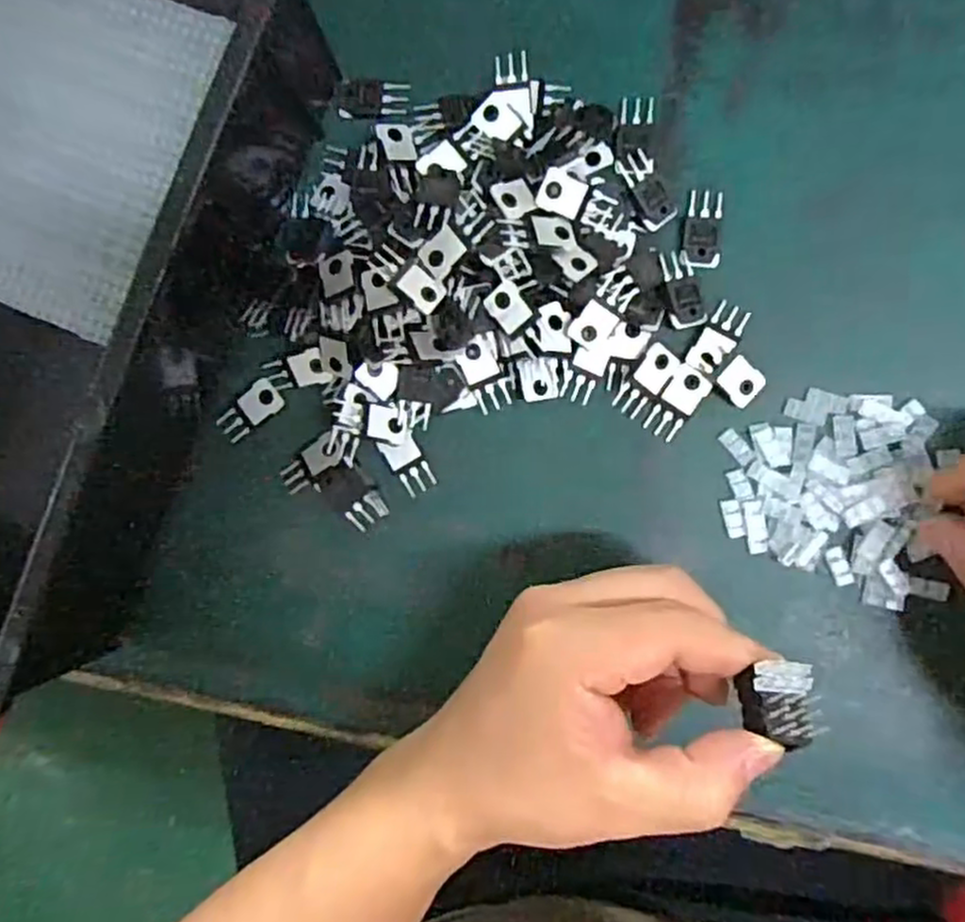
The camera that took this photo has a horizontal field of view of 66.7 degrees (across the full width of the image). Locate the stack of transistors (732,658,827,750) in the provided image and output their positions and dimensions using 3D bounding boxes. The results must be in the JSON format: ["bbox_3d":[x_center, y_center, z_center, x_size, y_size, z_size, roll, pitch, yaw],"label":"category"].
[{"bbox_3d":[0.097,0.080,0.238,0.022,0.015,0.025,-15,66,5],"label":"stack of transistors"}]

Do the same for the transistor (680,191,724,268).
[{"bbox_3d":[0.091,-0.096,0.301,0.015,0.004,0.031,3,90,6],"label":"transistor"}]

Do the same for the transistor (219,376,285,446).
[{"bbox_3d":[-0.101,-0.022,0.319,0.030,0.004,0.015,-35,87,5],"label":"transistor"}]

